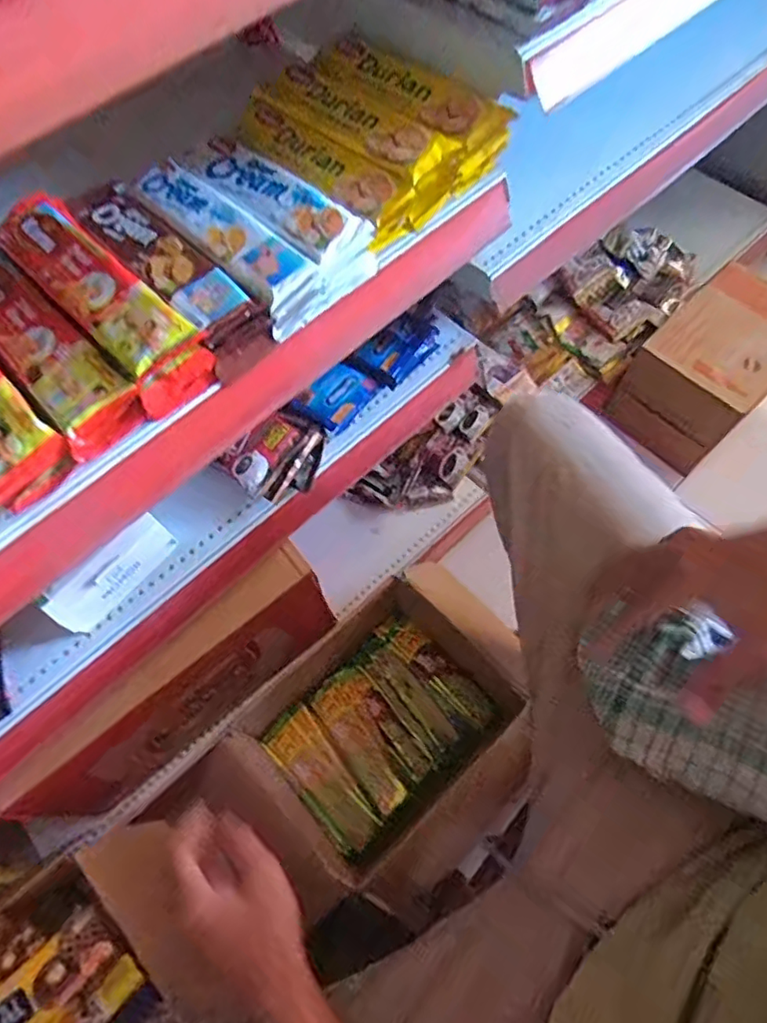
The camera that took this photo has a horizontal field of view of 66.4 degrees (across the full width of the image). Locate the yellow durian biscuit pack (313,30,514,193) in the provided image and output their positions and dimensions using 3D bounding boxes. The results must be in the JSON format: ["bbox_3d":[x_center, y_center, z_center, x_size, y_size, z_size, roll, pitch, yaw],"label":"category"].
[{"bbox_3d":[0.019,-0.353,0.507,0.187,0.041,0.062,41,73,19],"label":"yellow durian biscuit pack"}]

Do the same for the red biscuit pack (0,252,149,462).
[{"bbox_3d":[-0.247,-0.122,0.420,0.056,0.031,0.199,-39,69,-15],"label":"red biscuit pack"}]

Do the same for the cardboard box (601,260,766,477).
[{"bbox_3d":[0.571,-0.247,1.030,0.271,0.196,0.192,-42,70,-16],"label":"cardboard box"}]

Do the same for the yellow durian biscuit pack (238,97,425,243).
[{"bbox_3d":[-0.055,-0.283,0.489,0.049,0.039,0.185,-42,70,-16],"label":"yellow durian biscuit pack"}]

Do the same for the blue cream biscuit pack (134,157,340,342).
[{"bbox_3d":[-0.119,-0.214,0.460,0.058,0.034,0.180,-41,70,-15],"label":"blue cream biscuit pack"}]

